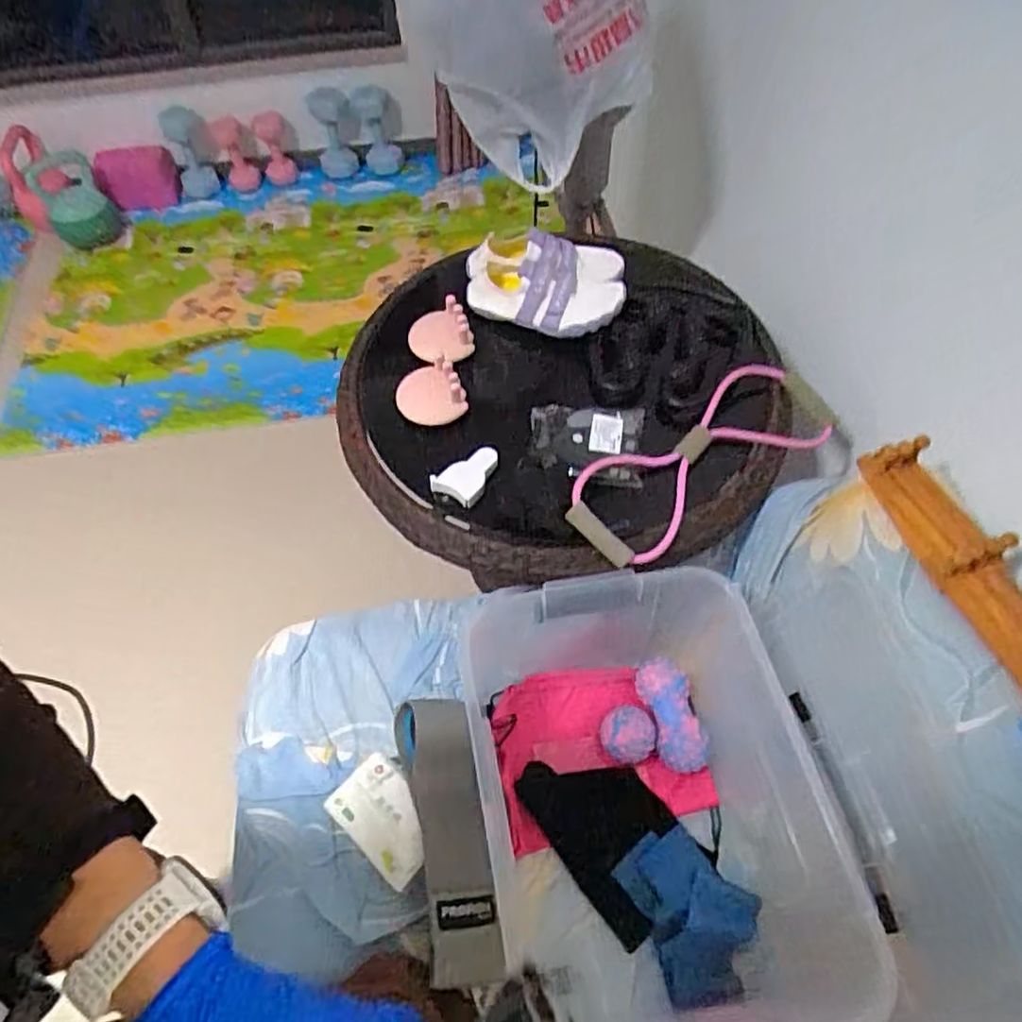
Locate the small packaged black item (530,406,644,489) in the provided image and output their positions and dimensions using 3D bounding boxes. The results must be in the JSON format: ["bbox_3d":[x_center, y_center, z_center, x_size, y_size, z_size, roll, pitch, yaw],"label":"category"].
[{"bbox_3d":[0.098,-0.092,0.884,0.143,0.025,0.125,5,57,5],"label":"small packaged black item"}]

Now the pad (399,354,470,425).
[{"bbox_3d":[-0.109,-0.157,0.923,0.089,0.018,0.087,-32,80,-4],"label":"pad"}]

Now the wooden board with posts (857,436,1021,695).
[{"bbox_3d":[0.476,0.053,0.690,0.091,0.074,0.290,-16,58,-9],"label":"wooden board with posts"}]

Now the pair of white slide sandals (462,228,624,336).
[{"bbox_3d":[0.050,-0.351,1.013,0.236,0.065,0.188,0,57,1],"label":"pair of white slide sandals"}]

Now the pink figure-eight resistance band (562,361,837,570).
[{"bbox_3d":[0.246,-0.068,0.866,0.388,0.042,0.137,-31,61,-17],"label":"pink figure-eight resistance band"}]

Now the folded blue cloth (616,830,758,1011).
[{"bbox_3d":[0.215,0.472,0.799,0.130,0.017,0.174,-22,59,-12],"label":"folded blue cloth"}]

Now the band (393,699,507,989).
[{"bbox_3d":[-0.079,0.391,0.829,0.095,0.045,0.318,-10,57,-5],"label":"band"}]

